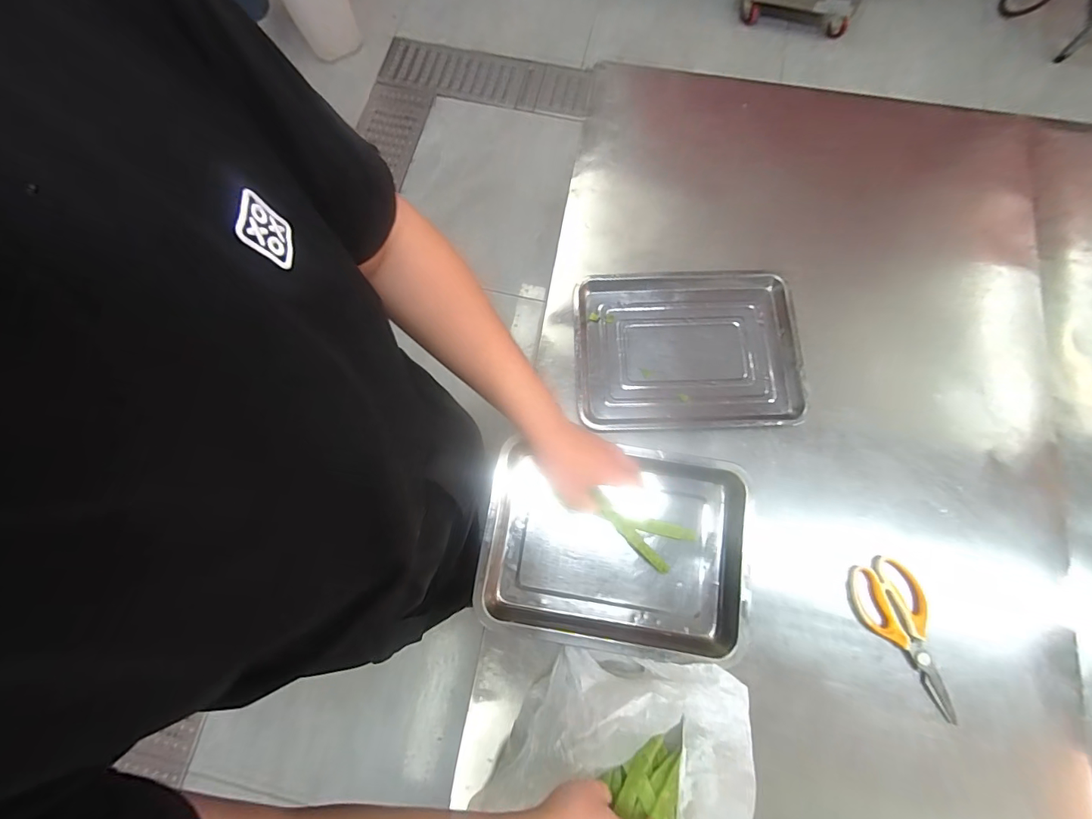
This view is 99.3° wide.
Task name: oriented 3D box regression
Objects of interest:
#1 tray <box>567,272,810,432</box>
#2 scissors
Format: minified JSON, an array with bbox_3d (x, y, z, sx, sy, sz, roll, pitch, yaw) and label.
[{"bbox_3d":[0.218,-0.094,0.726,0.341,0.031,0.256,-2,75,0],"label":"tray"},{"bbox_3d":[0.489,0.299,0.616,0.093,0.010,0.204,-28,78,-9],"label":"scissors"}]

